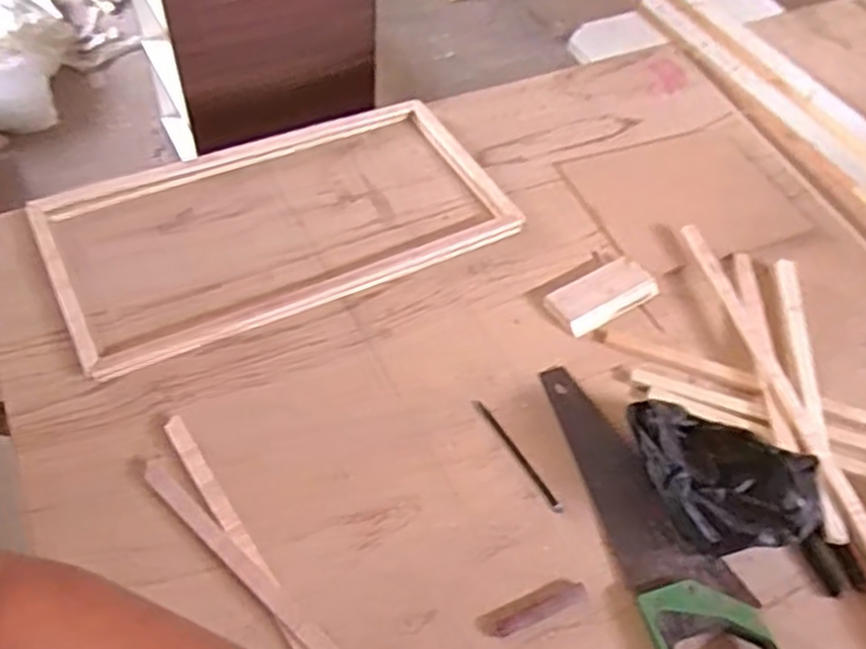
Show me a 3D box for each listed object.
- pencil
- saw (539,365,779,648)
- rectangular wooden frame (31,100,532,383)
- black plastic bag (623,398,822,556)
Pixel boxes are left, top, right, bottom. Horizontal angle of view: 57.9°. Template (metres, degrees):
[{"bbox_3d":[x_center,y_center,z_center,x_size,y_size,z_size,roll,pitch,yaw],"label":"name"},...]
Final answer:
[{"bbox_3d":[0.102,0.156,0.945,0.013,0.005,0.172,-27,60,-20],"label":"pencil"},{"bbox_3d":[0.247,0.213,0.882,0.113,0.037,0.429,-12,54,-13],"label":"saw"},{"bbox_3d":[-0.220,-0.161,1.150,0.647,0.041,0.350,-22,59,-18],"label":"rectangular wooden frame"},{"bbox_3d":[0.322,0.169,0.890,0.168,0.088,0.187,-2,53,-5],"label":"black plastic bag"}]

